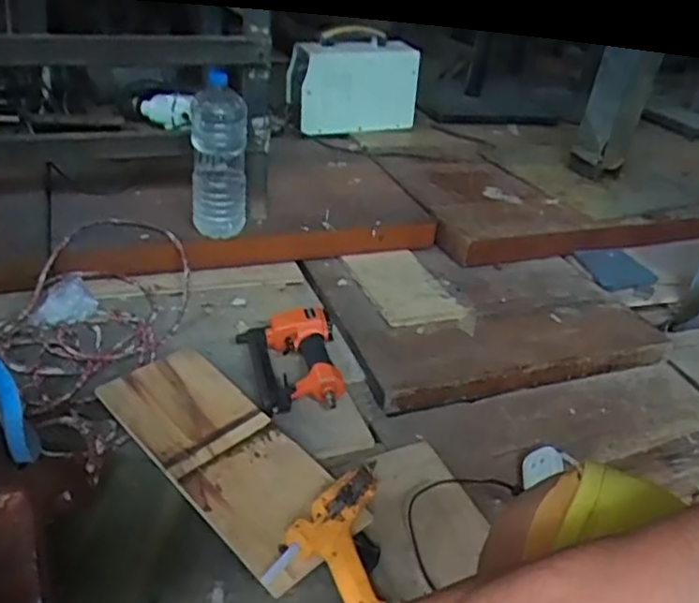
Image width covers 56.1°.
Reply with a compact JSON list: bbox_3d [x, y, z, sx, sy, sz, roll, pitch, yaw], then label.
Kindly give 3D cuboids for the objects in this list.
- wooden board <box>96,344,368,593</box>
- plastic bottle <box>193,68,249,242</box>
[{"bbox_3d":[-0.167,0.204,0.906,0.406,0.021,0.168,34,42,31],"label":"wooden board"},{"bbox_3d":[-0.260,-0.271,1.303,0.108,0.299,0.092,10,34,3],"label":"plastic bottle"}]

